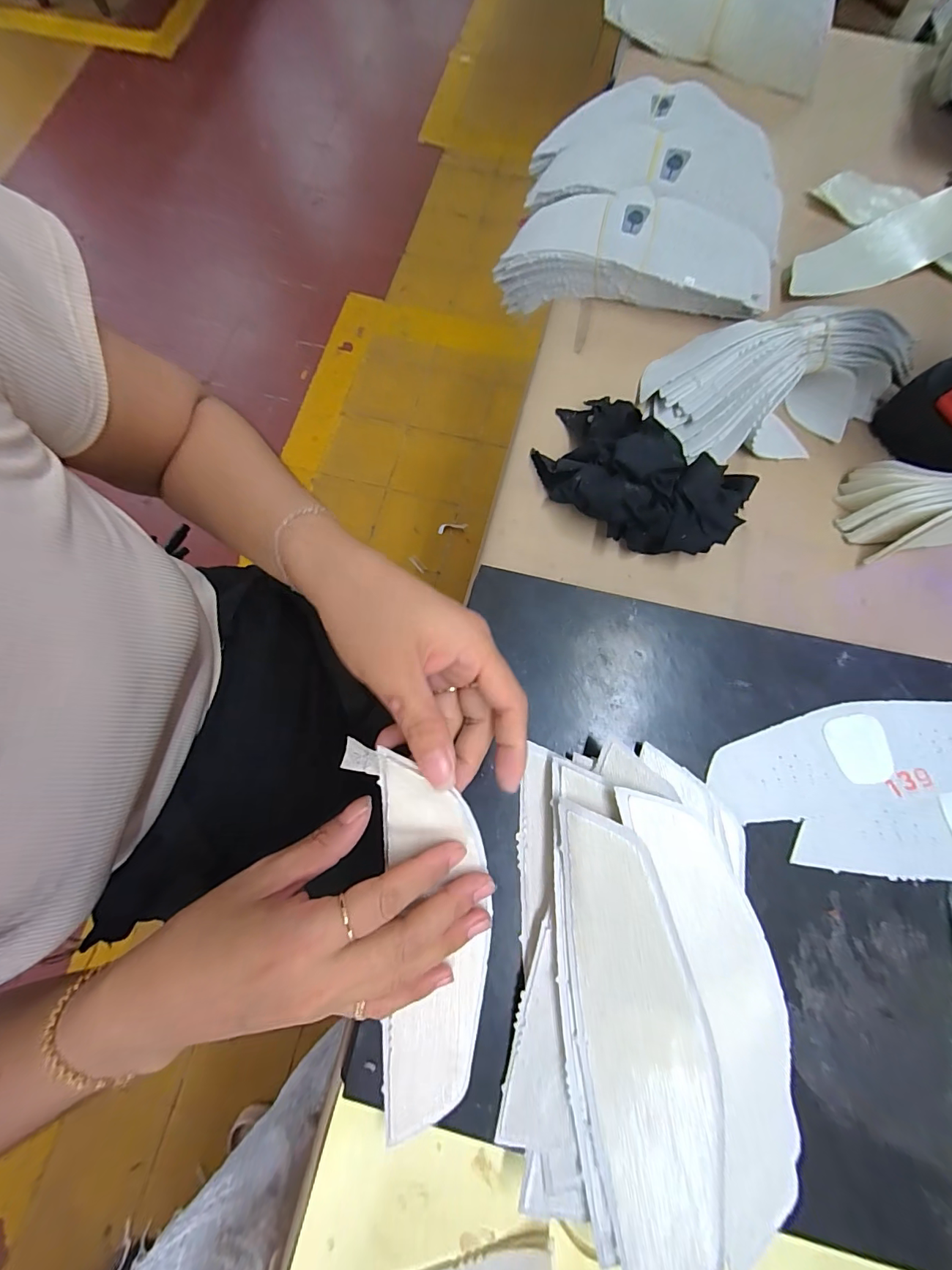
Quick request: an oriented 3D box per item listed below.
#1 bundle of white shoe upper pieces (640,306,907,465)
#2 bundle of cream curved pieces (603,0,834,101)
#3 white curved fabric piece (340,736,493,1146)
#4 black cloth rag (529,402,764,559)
[{"bbox_3d":[0.220,-0.192,0.322,0.180,0.052,0.106,-18,77,-4],"label":"bundle of white shoe upper pieces"},{"bbox_3d":[0.228,-0.585,0.416,0.212,0.069,0.047,13,76,4],"label":"bundle of cream curved pieces"},{"bbox_3d":[-0.026,0.148,0.222,0.063,0.030,0.189,-4,90,-1],"label":"white curved fabric piece"},{"bbox_3d":[0.113,-0.112,0.309,0.149,0.045,0.091,36,79,9],"label":"black cloth rag"}]

